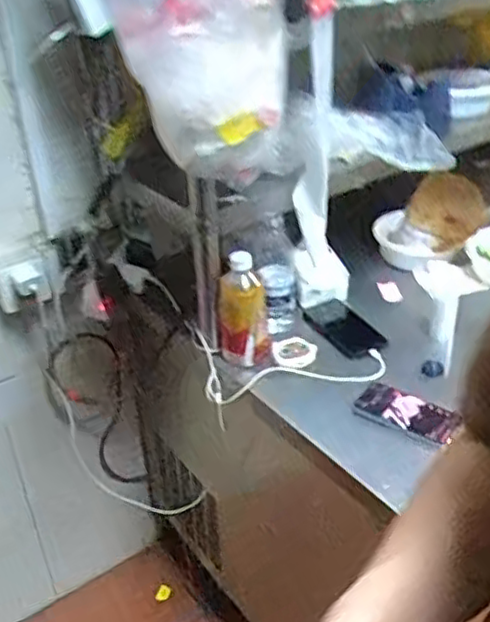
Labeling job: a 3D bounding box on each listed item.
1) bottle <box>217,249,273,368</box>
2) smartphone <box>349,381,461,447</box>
[{"bbox_3d":[-0.002,0.001,1.043,0.074,0.168,0.061,-6,33,-5],"label":"bottle"},{"bbox_3d":[0.221,0.138,0.964,0.142,0.015,0.077,22,40,33],"label":"smartphone"}]

